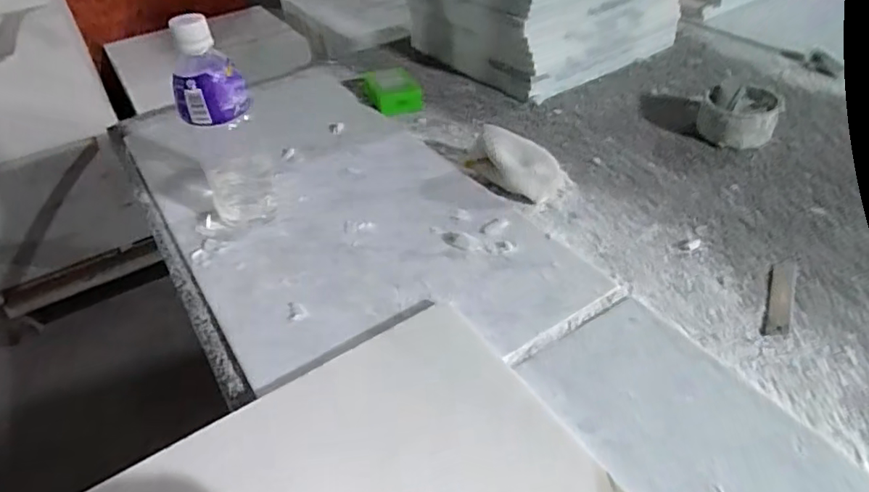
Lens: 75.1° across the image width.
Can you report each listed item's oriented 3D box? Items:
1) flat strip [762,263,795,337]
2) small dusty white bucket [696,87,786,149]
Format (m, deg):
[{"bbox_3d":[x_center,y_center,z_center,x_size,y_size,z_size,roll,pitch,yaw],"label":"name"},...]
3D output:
[{"bbox_3d":[0.290,0.042,0.473,0.017,0.004,0.092,18,45,23],"label":"flat strip"},{"bbox_3d":[0.344,-0.146,0.641,0.079,0.053,0.069,15,44,21],"label":"small dusty white bucket"}]

